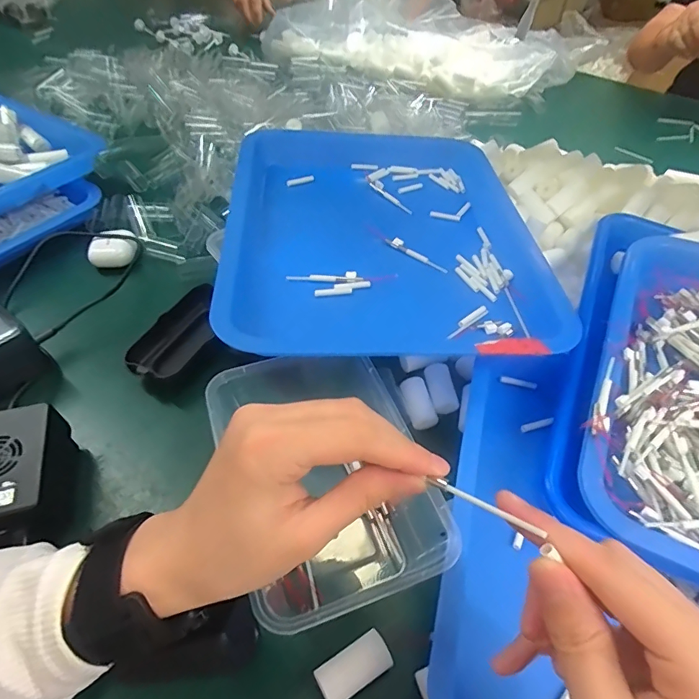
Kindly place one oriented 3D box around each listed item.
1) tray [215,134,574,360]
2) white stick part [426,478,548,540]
[{"bbox_3d":[0.036,-0.119,0.437,0.281,0.046,0.340,-1,49,-4],"label":"tray"},{"bbox_3d":[0.053,0.062,0.184,0.047,0.004,0.004,18,46,41],"label":"white stick part"}]

